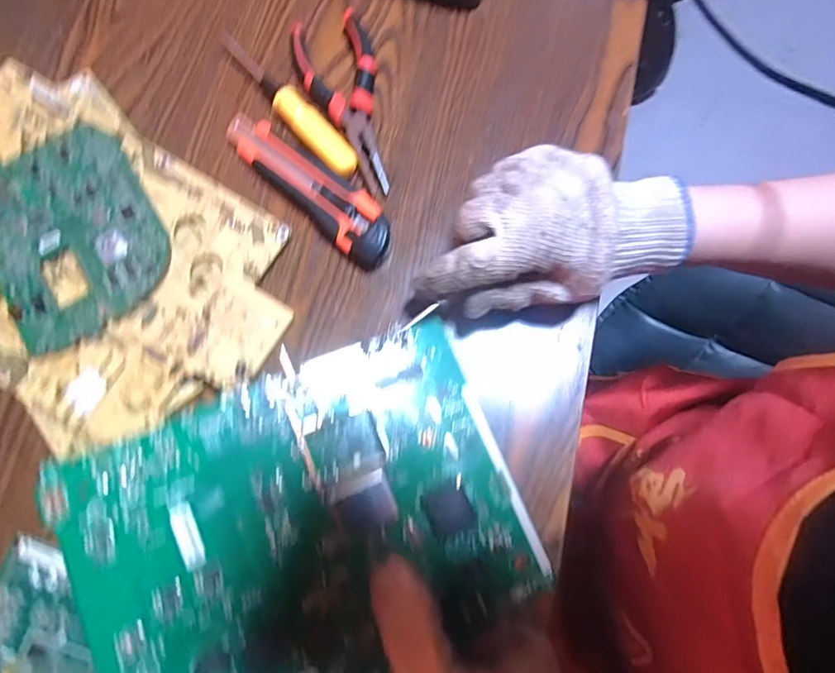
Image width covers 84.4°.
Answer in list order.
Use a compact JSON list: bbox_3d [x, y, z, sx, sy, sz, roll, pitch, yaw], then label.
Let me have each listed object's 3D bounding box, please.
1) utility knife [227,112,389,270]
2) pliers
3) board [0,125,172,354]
[{"bbox_3d":[-0.081,-0.116,0.343,0.158,0.016,0.041,43,80,8],"label":"utility knife"},{"bbox_3d":[-0.053,-0.183,0.359,0.060,0.016,0.156,-18,78,-5],"label":"pliers"},{"bbox_3d":[-0.248,-0.076,0.330,0.114,0.011,0.148,-30,79,-7],"label":"board"}]

